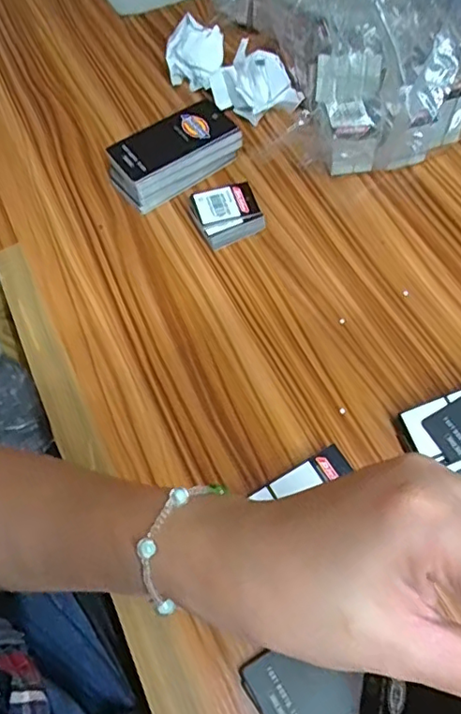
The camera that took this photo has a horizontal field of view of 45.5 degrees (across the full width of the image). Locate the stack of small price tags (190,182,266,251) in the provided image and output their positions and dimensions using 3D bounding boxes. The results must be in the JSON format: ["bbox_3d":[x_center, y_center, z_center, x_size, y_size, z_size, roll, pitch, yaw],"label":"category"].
[{"bbox_3d":[-0.002,-0.121,0.471,0.053,0.027,0.046,-23,64,-11],"label":"stack of small price tags"}]

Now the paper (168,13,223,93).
[{"bbox_3d":[-0.036,-0.293,0.546,0.056,0.055,0.048,17,64,10],"label":"paper"}]

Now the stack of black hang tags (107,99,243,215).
[{"bbox_3d":[-0.051,-0.181,0.491,0.111,0.042,0.054,-32,66,-15],"label":"stack of black hang tags"}]

